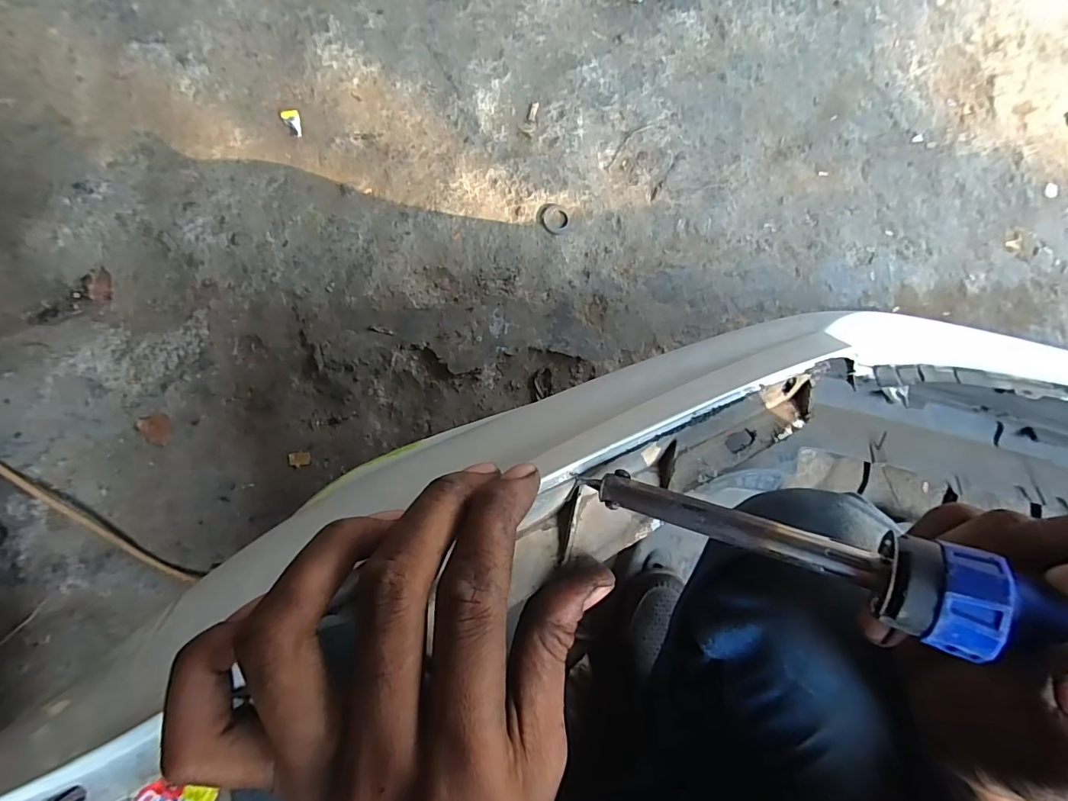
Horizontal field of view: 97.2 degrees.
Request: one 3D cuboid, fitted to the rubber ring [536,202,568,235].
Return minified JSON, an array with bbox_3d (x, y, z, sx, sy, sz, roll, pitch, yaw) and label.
[{"bbox_3d":[0.028,-0.273,0.703,0.048,0.004,0.044,1,82,-4],"label":"rubber ring"}]

